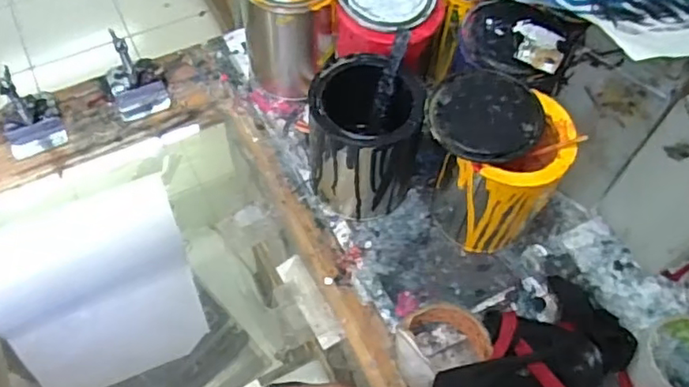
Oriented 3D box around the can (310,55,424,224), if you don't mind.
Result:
[{"bbox_3d":[0.020,-0.051,0.620,0.105,0.147,0.103,1,60,-2],"label":"can"}]

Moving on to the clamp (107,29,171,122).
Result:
[{"bbox_3d":[-0.257,-0.150,0.732,0.070,0.053,0.112,-23,63,-15],"label":"clamp"}]

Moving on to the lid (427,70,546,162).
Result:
[{"bbox_3d":[0.128,-0.072,0.551,0.098,0.017,0.093,1,60,-2],"label":"lid"}]

